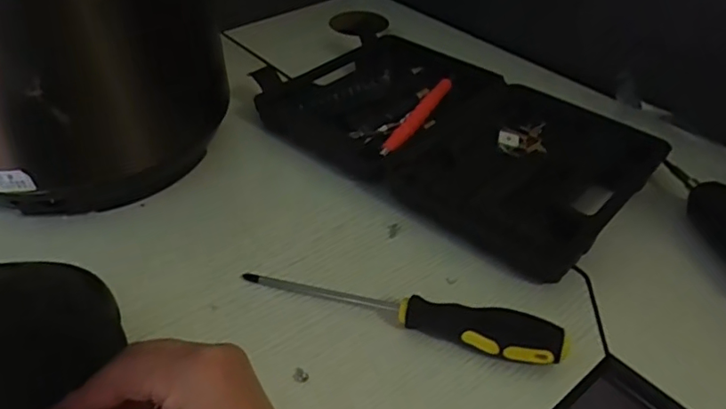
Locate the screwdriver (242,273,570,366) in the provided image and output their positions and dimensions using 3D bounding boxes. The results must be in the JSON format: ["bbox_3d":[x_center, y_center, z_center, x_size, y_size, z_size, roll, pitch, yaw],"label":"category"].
[{"bbox_3d":[0.022,0.071,0.381,0.217,0.027,0.028,12,42,13],"label":"screwdriver"}]

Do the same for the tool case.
[{"bbox_3d":[0.078,-0.083,0.529,0.346,0.035,0.228,32,49,31],"label":"tool case"}]

